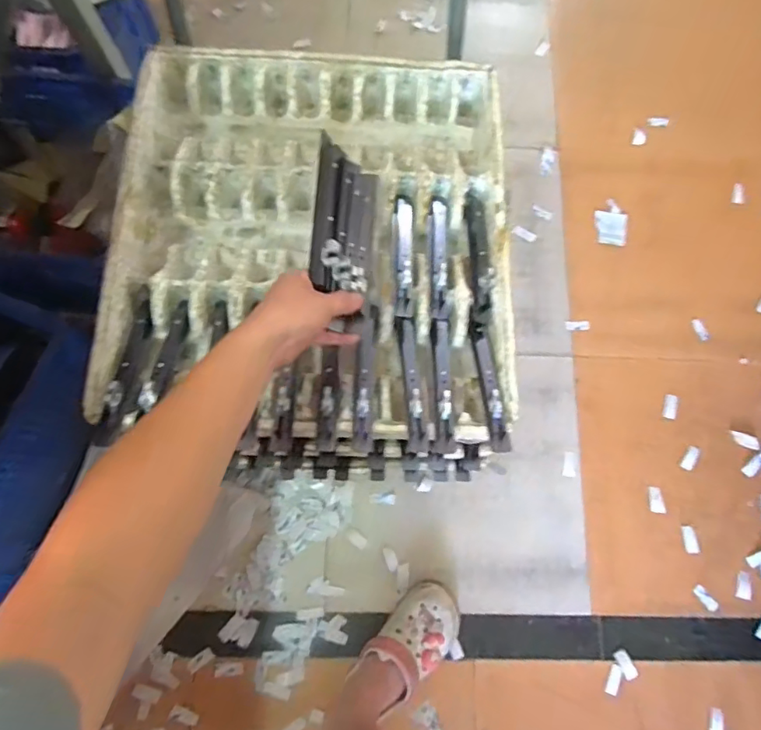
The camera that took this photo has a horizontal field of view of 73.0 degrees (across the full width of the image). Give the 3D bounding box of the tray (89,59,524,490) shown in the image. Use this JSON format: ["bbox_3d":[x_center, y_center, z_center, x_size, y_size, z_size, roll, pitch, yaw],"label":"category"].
[{"bbox_3d":[-0.082,-0.152,0.694,0.489,0.132,0.573,2,76,-2],"label":"tray"}]

